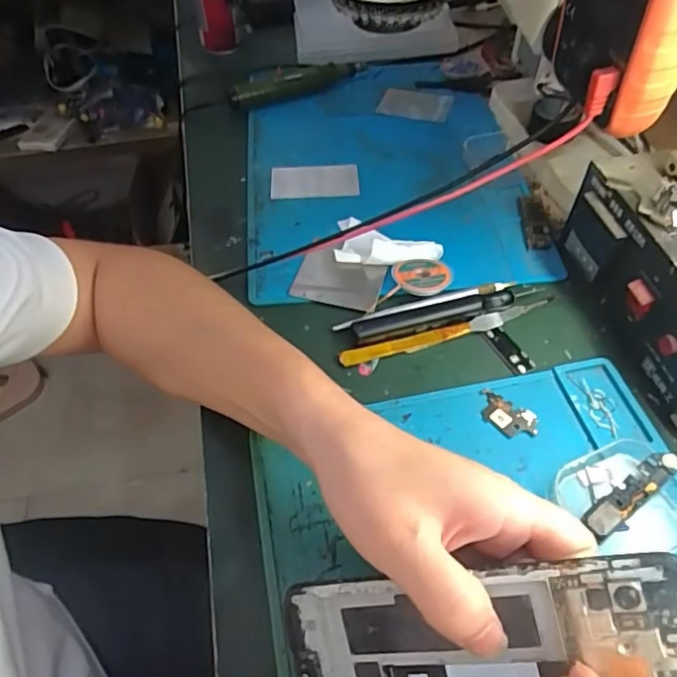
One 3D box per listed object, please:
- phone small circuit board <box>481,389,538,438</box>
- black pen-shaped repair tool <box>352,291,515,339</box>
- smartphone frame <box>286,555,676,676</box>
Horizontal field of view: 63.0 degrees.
[{"bbox_3d":[0.109,0.050,0.358,0.040,0.004,0.024,25,57,20],"label":"phone small circuit board"},{"bbox_3d":[0.071,-0.017,0.400,0.121,0.012,0.013,-13,53,-8],"label":"black pen-shaped repair tool"},{"bbox_3d":[0.056,0.128,0.220,0.158,0.007,0.073,-14,90,20],"label":"smartphone frame"}]

